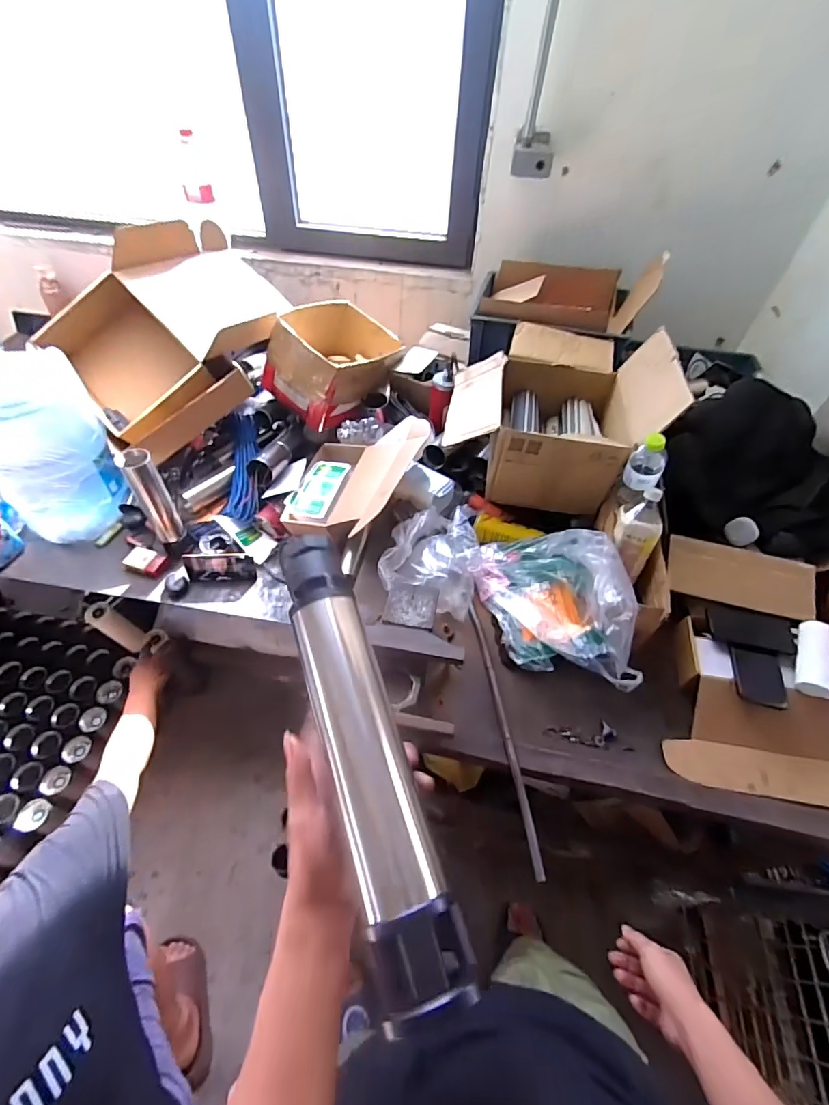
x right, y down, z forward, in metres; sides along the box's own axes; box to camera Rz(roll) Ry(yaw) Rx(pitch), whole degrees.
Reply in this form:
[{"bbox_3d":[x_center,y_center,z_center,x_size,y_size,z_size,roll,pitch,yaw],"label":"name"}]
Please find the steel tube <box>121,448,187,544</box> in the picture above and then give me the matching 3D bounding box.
[{"bbox_3d":[-0.591,-0.124,1.076,0.067,0.225,0.054,-23,56,-20],"label":"steel tube"}]

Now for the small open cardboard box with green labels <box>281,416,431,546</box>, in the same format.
[{"bbox_3d":[-0.130,-0.185,1.130,0.316,0.106,0.373,7,62,30],"label":"small open cardboard box with green labels"}]

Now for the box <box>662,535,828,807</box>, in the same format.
[{"bbox_3d":[0.643,0.210,0.887,0.323,0.149,0.444,9,52,4],"label":"box"}]

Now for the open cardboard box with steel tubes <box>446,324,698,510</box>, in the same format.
[{"bbox_3d":[0.300,-0.346,1.065,0.417,0.270,0.403,11,52,6],"label":"open cardboard box with steel tubes"}]

